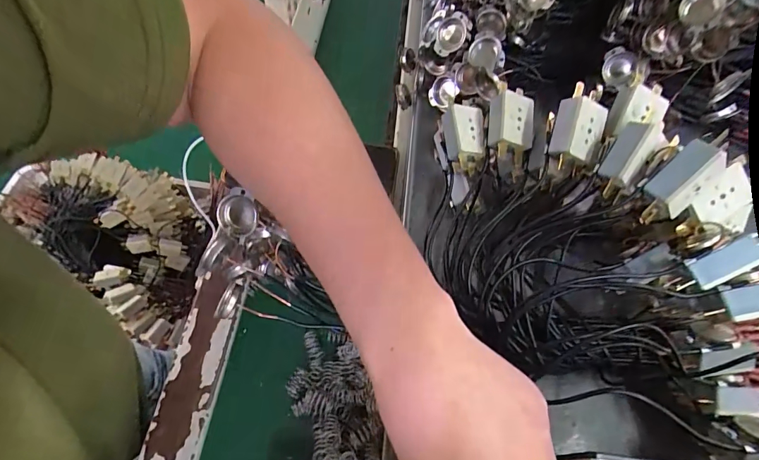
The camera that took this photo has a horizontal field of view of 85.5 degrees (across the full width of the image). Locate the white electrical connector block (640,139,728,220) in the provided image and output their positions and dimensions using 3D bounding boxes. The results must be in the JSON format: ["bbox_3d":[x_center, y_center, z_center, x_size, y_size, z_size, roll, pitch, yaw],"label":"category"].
[{"bbox_3d":[0.181,-0.029,0.243,0.040,0.032,0.020,-47,48,11],"label":"white electrical connector block"}]

